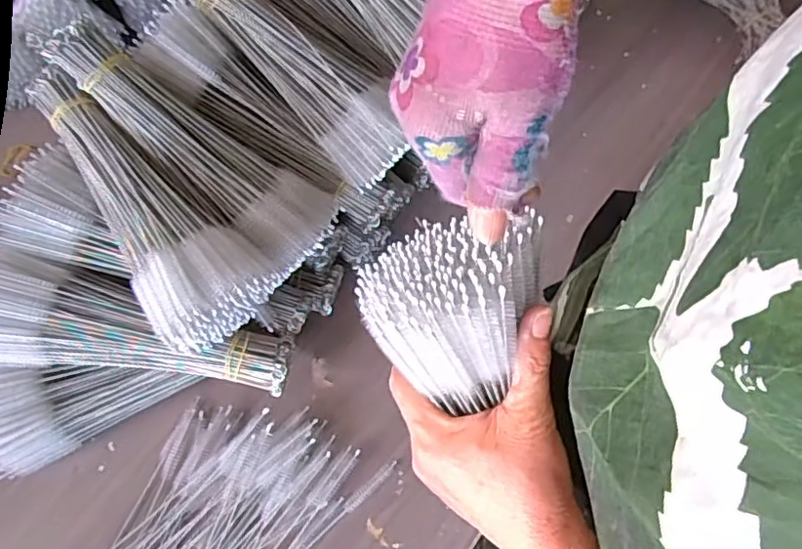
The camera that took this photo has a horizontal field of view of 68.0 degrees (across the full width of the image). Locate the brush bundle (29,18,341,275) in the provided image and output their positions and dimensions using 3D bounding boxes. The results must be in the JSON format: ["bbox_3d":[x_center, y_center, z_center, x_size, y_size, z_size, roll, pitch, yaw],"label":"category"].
[{"bbox_3d":[-0.155,-0.099,0.453,0.232,0.051,0.079,38,72,-7],"label":"brush bundle"}]

